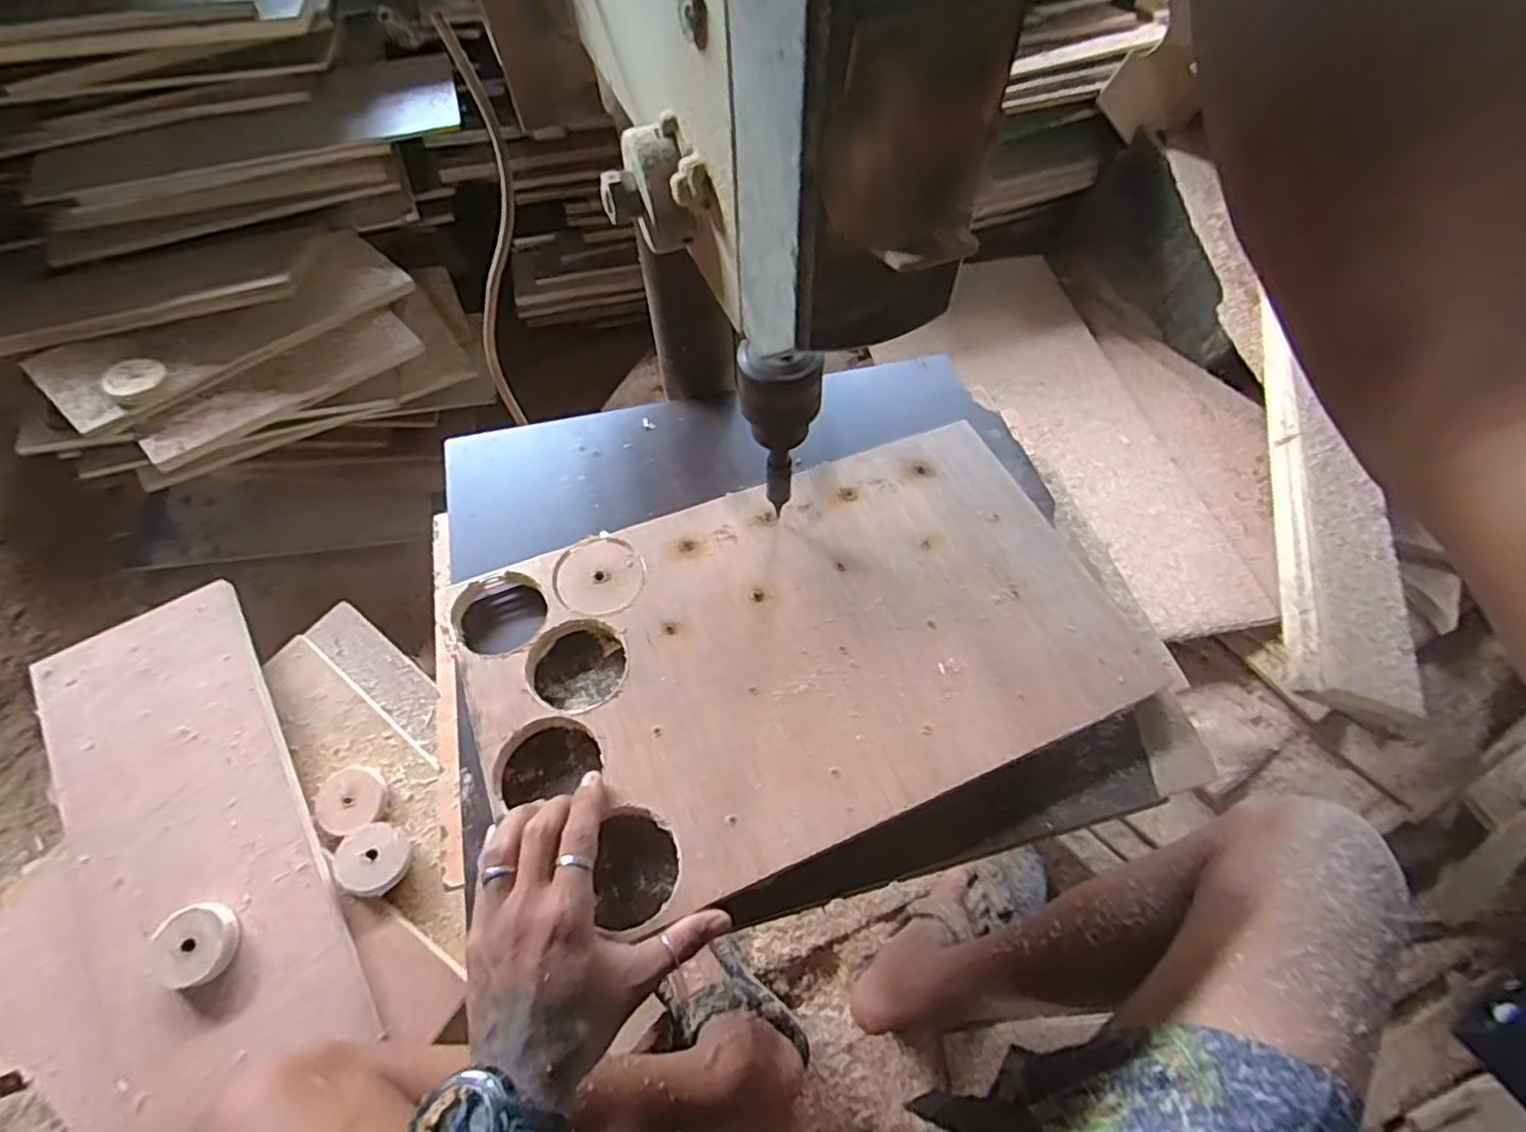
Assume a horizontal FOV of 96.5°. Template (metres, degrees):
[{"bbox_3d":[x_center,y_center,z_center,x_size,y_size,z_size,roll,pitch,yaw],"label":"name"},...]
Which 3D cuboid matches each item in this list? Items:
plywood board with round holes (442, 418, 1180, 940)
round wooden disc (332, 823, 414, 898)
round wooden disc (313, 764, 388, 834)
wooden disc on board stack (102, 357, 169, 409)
[{"bbox_3d":[0.032,0.048,0.484,0.448,0.012,0.264,-19,61,-14],"label":"plywood board with round holes"},{"bbox_3d":[-0.368,0.275,0.642,0.060,0.014,0.060,1,59,-2],"label":"round wooden disc"},{"bbox_3d":[-0.403,0.229,0.668,0.058,0.011,0.064,-27,63,-18],"label":"round wooden disc"},{"bbox_3d":[-0.730,-0.216,0.795,0.058,0.018,0.061,1,59,-2],"label":"wooden disc on board stack"}]

